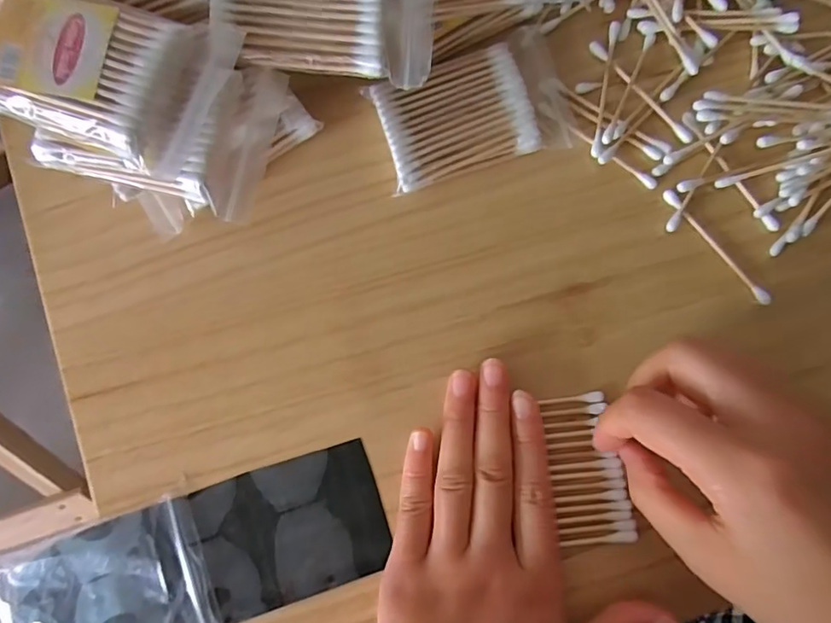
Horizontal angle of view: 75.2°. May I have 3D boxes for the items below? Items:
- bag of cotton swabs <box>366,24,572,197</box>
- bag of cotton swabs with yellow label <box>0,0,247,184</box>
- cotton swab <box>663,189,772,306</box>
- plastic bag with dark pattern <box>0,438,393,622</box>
[{"bbox_3d":[0.027,-0.100,0.264,0.089,0.012,0.060,-16,84,-1],"label":"bag of cotton swabs"},{"bbox_3d":[-0.117,-0.094,0.205,0.084,0.017,0.063,20,82,5],"label":"bag of cotton swabs with yellow label"},{"bbox_3d":[0.146,-0.031,0.262,0.006,0.004,0.072,-41,85,-4],"label":"cotton swab"},{"bbox_3d":[-0.103,0.116,0.248,0.178,0.006,0.061,-17,84,-1],"label":"plastic bag with dark pattern"}]

